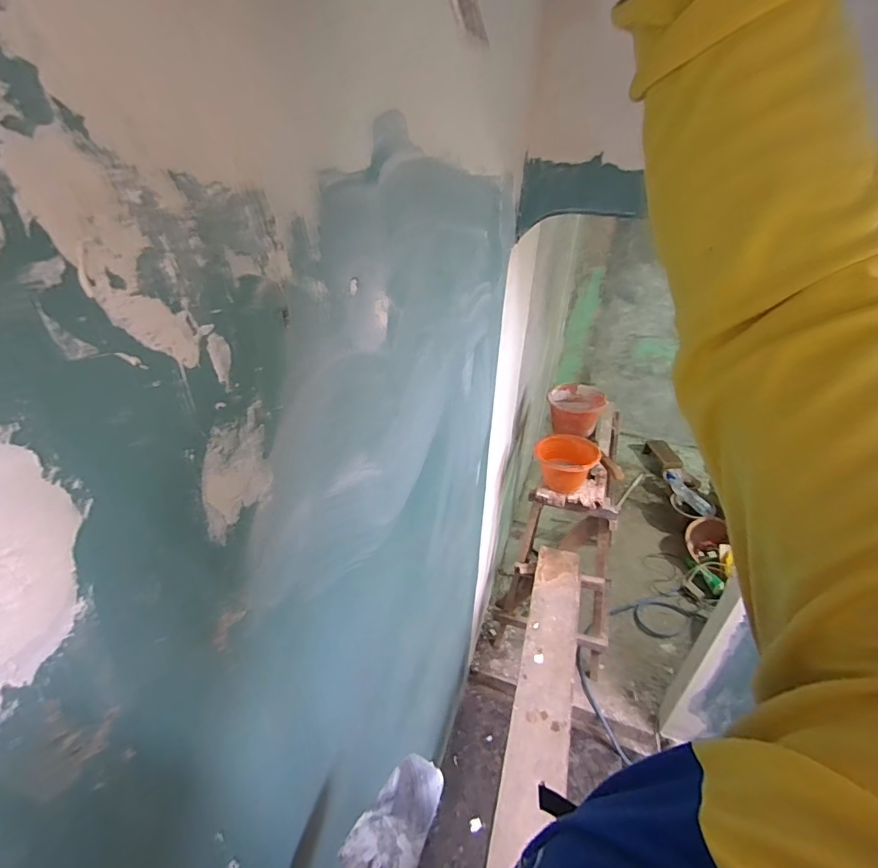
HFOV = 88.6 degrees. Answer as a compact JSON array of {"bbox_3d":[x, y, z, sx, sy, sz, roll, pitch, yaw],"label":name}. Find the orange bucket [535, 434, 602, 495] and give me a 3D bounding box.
[{"bbox_3d":[0.519,0.133,1.919,0.232,0.187,0.235,1,34,-1],"label":"orange bucket"}]

